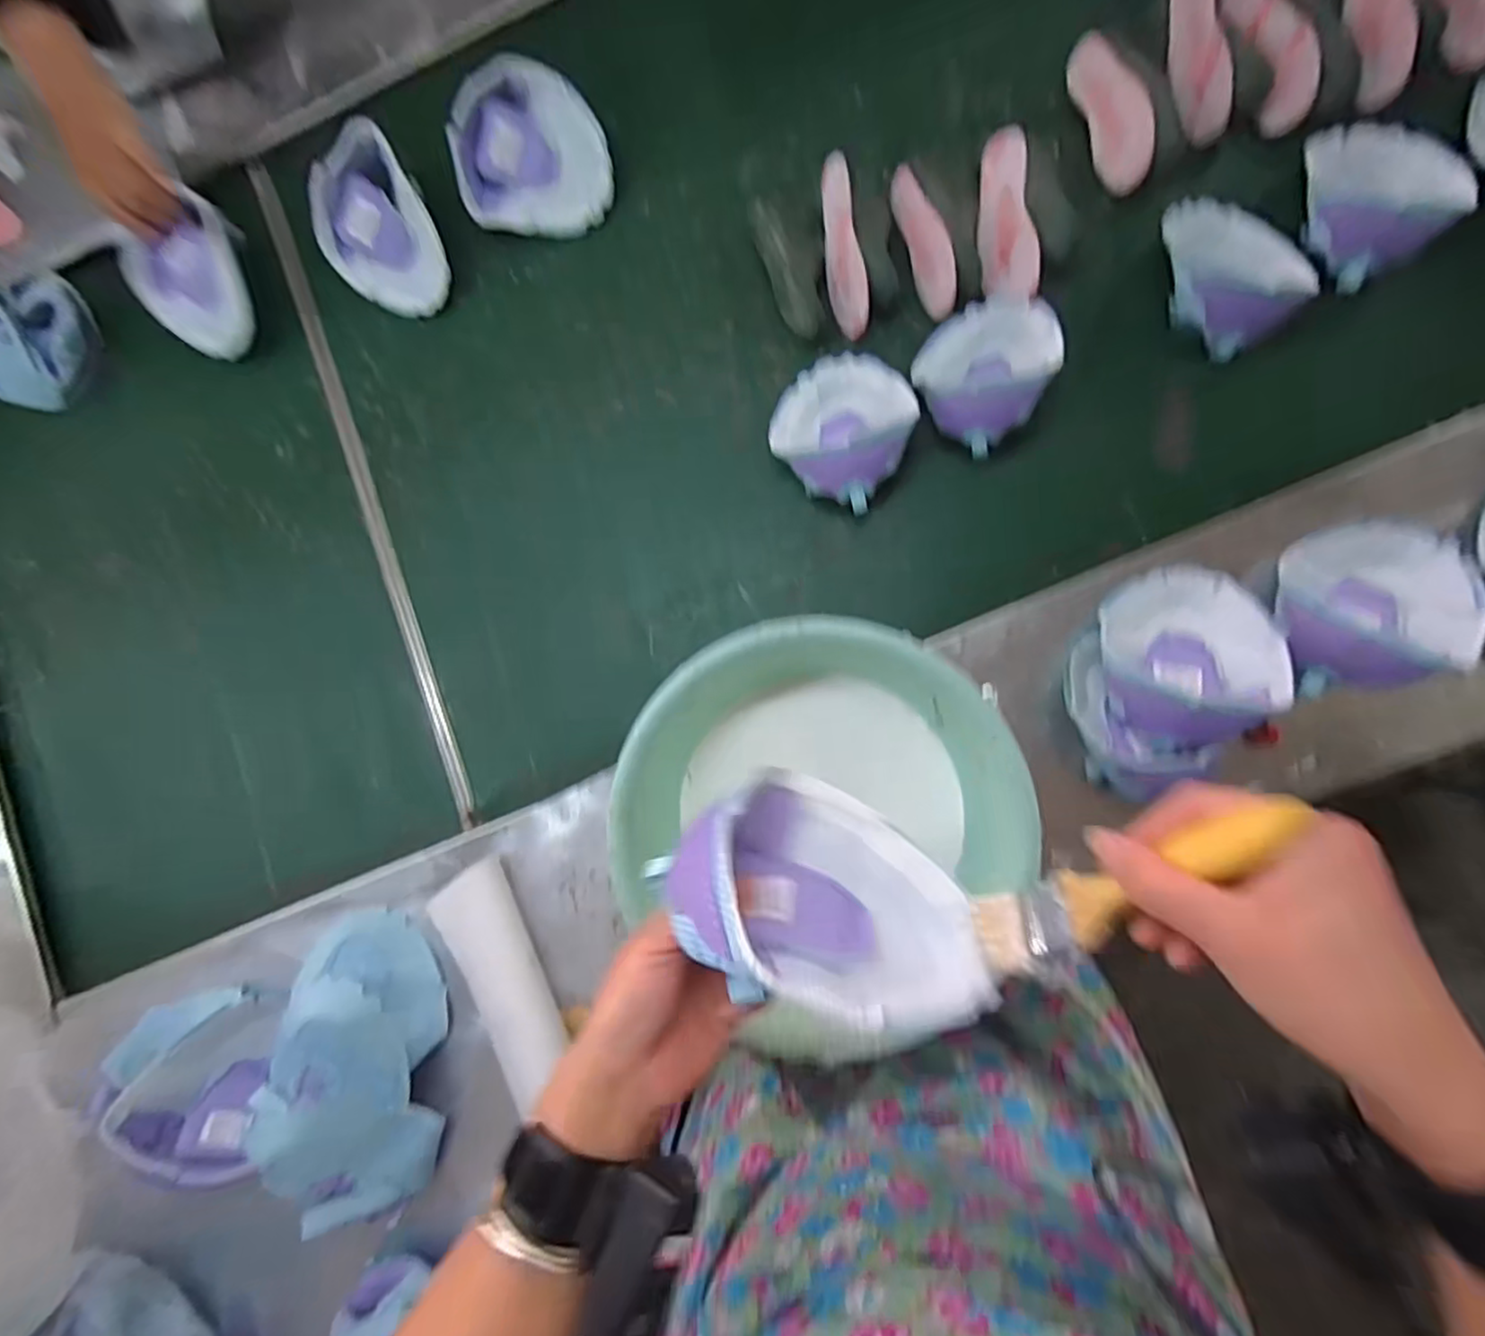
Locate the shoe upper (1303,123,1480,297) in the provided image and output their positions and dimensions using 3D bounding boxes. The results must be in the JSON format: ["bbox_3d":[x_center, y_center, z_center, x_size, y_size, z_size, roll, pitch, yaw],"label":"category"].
[{"bbox_3d":[0.536,-0.409,0.564,0.129,0.044,0.131,-36,85,7],"label":"shoe upper"}]

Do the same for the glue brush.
[{"bbox_3d":[0.158,0.095,0.284,0.008,0.149,0.034,21,49,-23],"label":"glue brush"}]

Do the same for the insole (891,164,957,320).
[{"bbox_3d":[0.170,-0.401,0.632,0.004,0.052,0.144,-18,92,-21],"label":"insole"}]

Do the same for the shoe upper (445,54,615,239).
[{"bbox_3d":[-0.211,-0.516,0.671,0.160,0.063,0.134,9,91,8],"label":"shoe upper"}]

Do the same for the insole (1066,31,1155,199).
[{"bbox_3d":[0.337,-0.510,0.613,0.011,0.055,0.144,-16,87,-23],"label":"insole"}]

